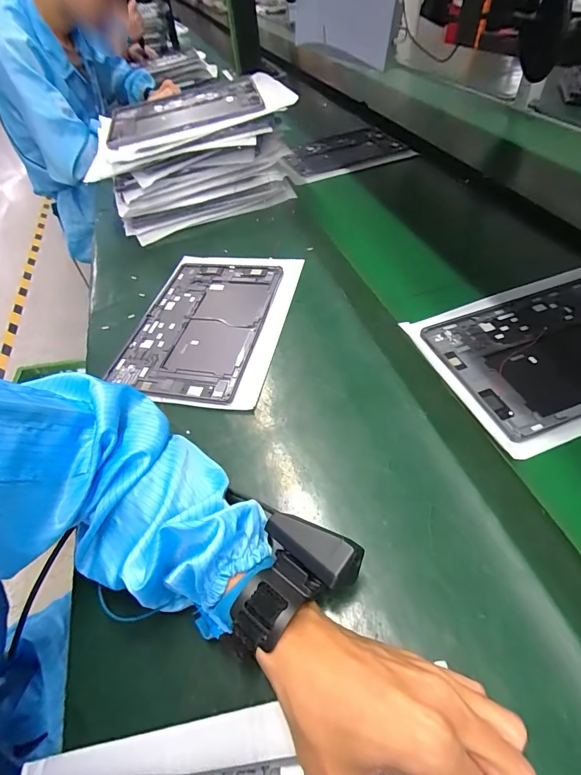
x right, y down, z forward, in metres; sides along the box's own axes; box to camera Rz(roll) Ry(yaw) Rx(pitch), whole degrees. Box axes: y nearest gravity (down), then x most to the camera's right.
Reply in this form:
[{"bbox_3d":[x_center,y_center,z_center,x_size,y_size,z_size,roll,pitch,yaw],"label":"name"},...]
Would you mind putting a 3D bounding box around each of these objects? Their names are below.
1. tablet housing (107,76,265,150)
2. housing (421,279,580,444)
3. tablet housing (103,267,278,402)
[{"bbox_3d":[-0.179,-0.464,0.641,0.252,0.012,0.178,-13,54,1],"label":"tablet housing"},{"bbox_3d":[0.297,-0.045,0.424,0.247,0.011,0.176,-18,51,-11],"label":"housing"},{"bbox_3d":[-0.118,-0.086,0.507,0.167,0.013,0.252,7,51,10],"label":"tablet housing"}]

